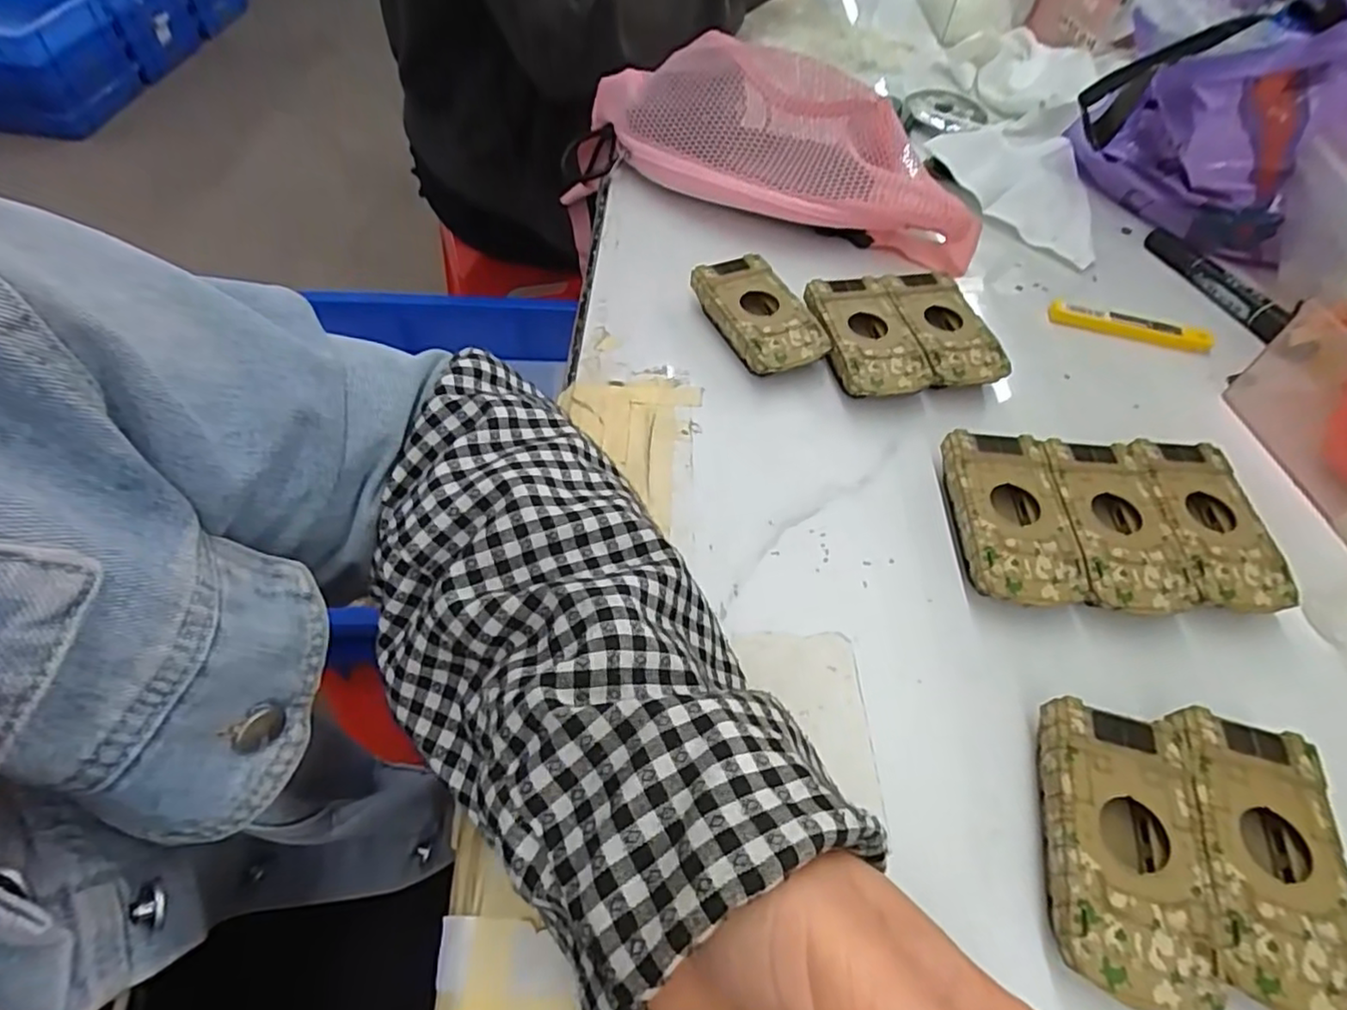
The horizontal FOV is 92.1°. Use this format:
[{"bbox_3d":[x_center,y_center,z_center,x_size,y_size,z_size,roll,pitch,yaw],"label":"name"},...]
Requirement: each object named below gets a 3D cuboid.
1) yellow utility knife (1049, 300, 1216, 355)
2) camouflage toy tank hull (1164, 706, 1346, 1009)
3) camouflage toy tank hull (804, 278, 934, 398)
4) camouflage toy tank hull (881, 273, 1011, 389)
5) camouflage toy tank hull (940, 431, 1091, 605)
[{"bbox_3d":[0.310,-0.120,0.439,0.107,0.012,0.013,15,56,7],"label":"yellow utility knife"},{"bbox_3d":[0.215,0.132,0.242,0.052,0.025,0.095,11,55,4],"label":"camouflage toy tank hull"},{"bbox_3d":[0.116,-0.099,0.399,0.054,0.025,0.092,-7,56,-8],"label":"camouflage toy tank hull"},{"bbox_3d":[0.166,-0.107,0.407,0.052,0.024,0.090,-7,56,-8],"label":"camouflage toy tank hull"},{"bbox_3d":[0.166,0.009,0.326,0.052,0.024,0.094,4,55,-1],"label":"camouflage toy tank hull"}]

